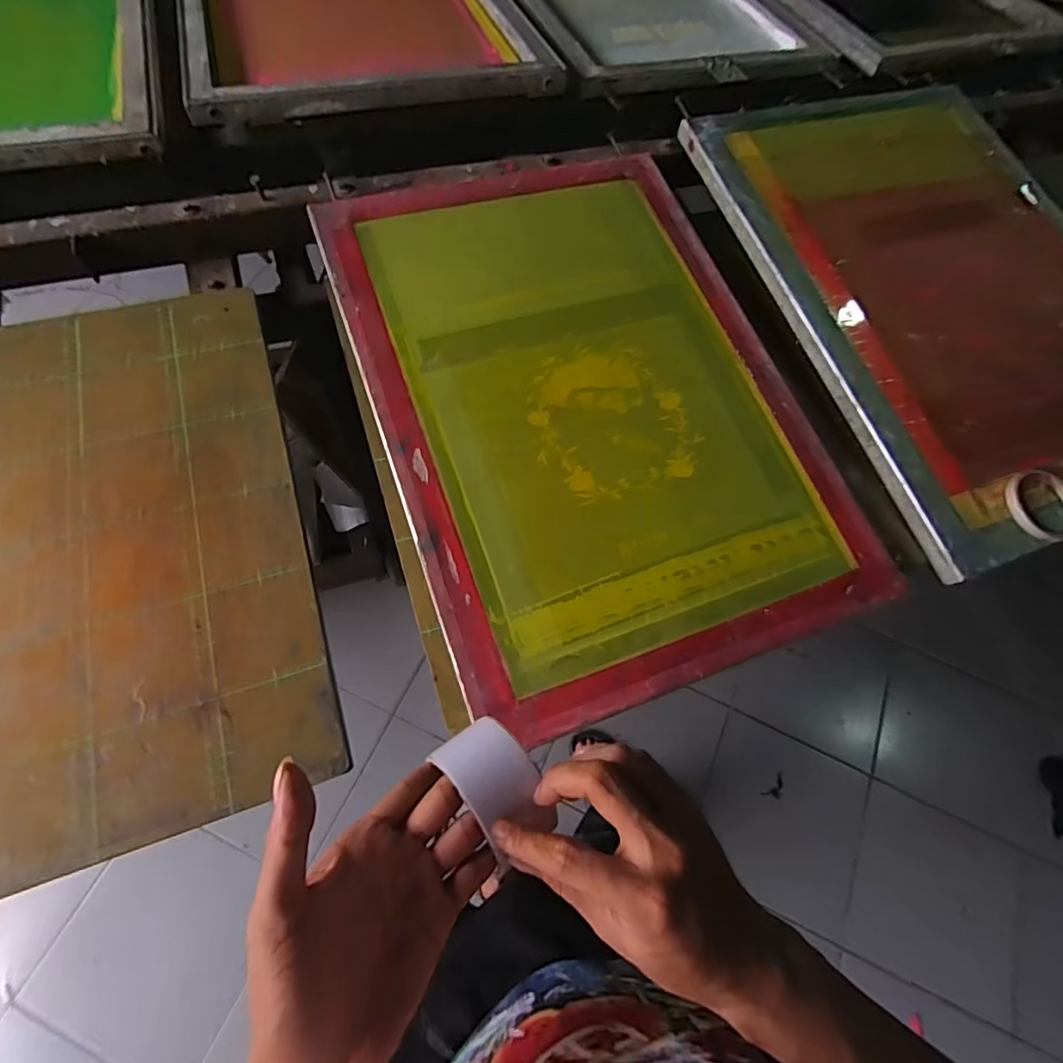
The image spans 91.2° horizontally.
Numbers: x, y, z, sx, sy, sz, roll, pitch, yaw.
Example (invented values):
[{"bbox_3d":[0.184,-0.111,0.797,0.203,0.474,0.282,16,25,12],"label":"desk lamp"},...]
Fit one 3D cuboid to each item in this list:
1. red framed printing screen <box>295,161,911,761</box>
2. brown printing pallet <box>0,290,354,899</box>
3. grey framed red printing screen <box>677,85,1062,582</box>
[{"bbox_3d":[0.066,-0.177,0.603,0.485,0.042,0.692,-16,72,-14],"label":"red framed printing screen"},{"bbox_3d":[-0.455,0.001,0.526,0.395,0.017,0.596,-18,67,-9],"label":"brown printing pallet"},{"bbox_3d":[0.604,-0.378,0.743,0.574,0.055,0.716,-16,75,-16],"label":"grey framed red printing screen"}]

